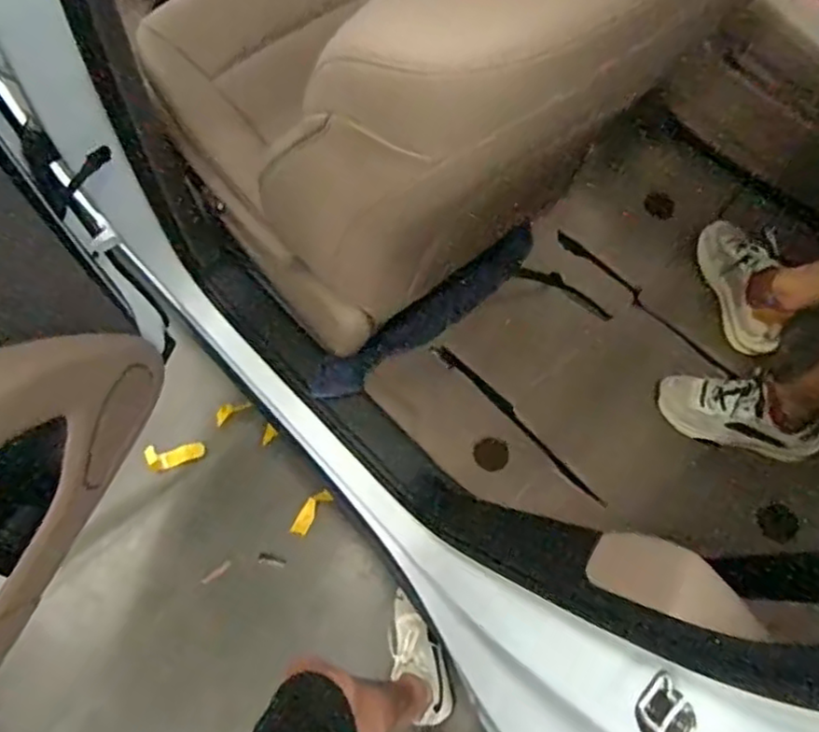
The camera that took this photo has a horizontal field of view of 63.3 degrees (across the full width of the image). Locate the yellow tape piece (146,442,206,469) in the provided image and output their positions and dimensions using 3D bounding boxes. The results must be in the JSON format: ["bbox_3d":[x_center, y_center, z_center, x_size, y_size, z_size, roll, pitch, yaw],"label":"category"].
[{"bbox_3d":[-0.537,0.203,1.527,0.127,0.020,0.052,-9,67,-20],"label":"yellow tape piece"}]

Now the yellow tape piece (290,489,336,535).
[{"bbox_3d":[-0.222,0.328,1.493,0.043,0.021,0.115,37,73,14],"label":"yellow tape piece"}]

